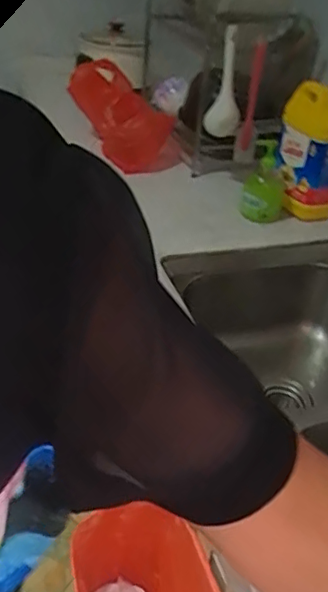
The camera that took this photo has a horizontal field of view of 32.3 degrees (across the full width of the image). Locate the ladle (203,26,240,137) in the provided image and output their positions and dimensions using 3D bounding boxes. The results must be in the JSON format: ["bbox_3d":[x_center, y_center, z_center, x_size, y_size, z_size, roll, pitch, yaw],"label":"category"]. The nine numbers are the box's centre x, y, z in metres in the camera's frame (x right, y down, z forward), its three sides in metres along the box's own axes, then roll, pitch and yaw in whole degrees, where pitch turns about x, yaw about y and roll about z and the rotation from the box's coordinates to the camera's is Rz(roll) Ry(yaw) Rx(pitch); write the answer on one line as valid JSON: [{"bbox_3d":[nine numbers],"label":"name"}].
[{"bbox_3d":[0.129,-0.437,1.169,0.069,0.212,0.054,5,34,0],"label":"ladle"}]

